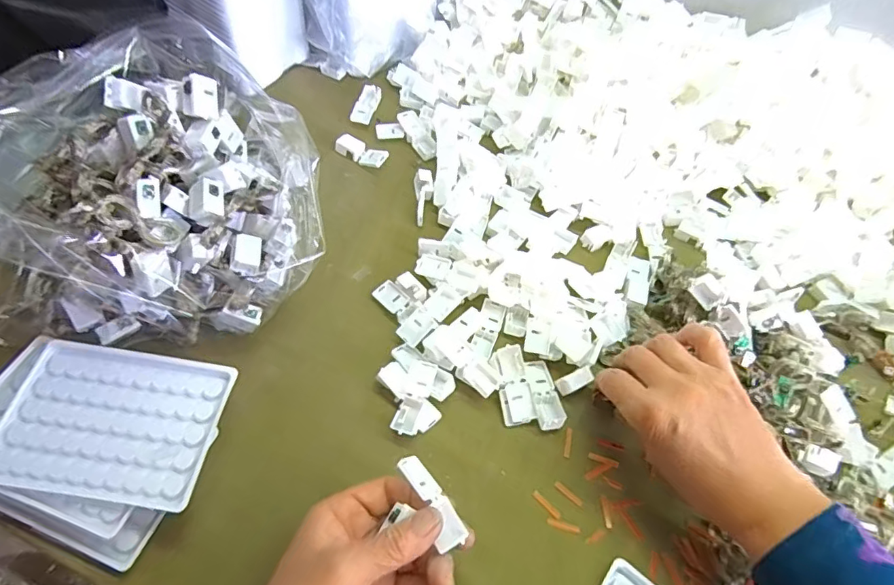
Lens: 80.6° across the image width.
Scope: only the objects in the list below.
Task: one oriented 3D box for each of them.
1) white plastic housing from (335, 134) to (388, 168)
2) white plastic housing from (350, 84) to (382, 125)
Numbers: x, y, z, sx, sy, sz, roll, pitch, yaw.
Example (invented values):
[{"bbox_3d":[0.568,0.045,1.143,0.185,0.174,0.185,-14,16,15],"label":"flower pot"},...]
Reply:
[{"bbox_3d":[-0.081,-0.137,0.511,0.052,0.013,0.023,28,59,11],"label":"white plastic housing"},{"bbox_3d":[-0.083,-0.197,0.547,0.020,0.006,0.056,14,58,2],"label":"white plastic housing"}]

